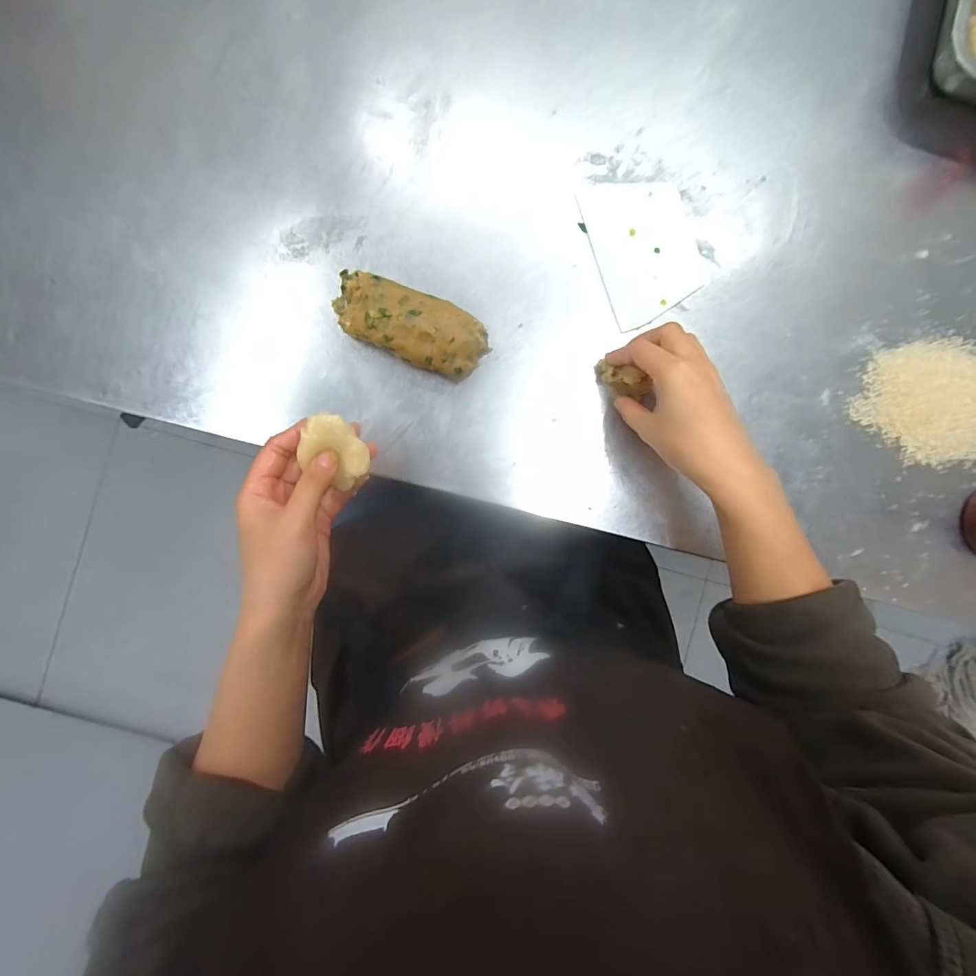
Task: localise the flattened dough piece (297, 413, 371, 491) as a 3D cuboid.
[{"bbox_3d":[-0.109,-0.028,0.315,0.037,0.015,0.050,-35,111,-7],"label":"flattened dough piece"}]

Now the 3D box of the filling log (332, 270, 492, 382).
[{"bbox_3d":[-0.066,-0.132,0.364,0.128,0.034,0.053,21,89,-2],"label":"filling log"}]

